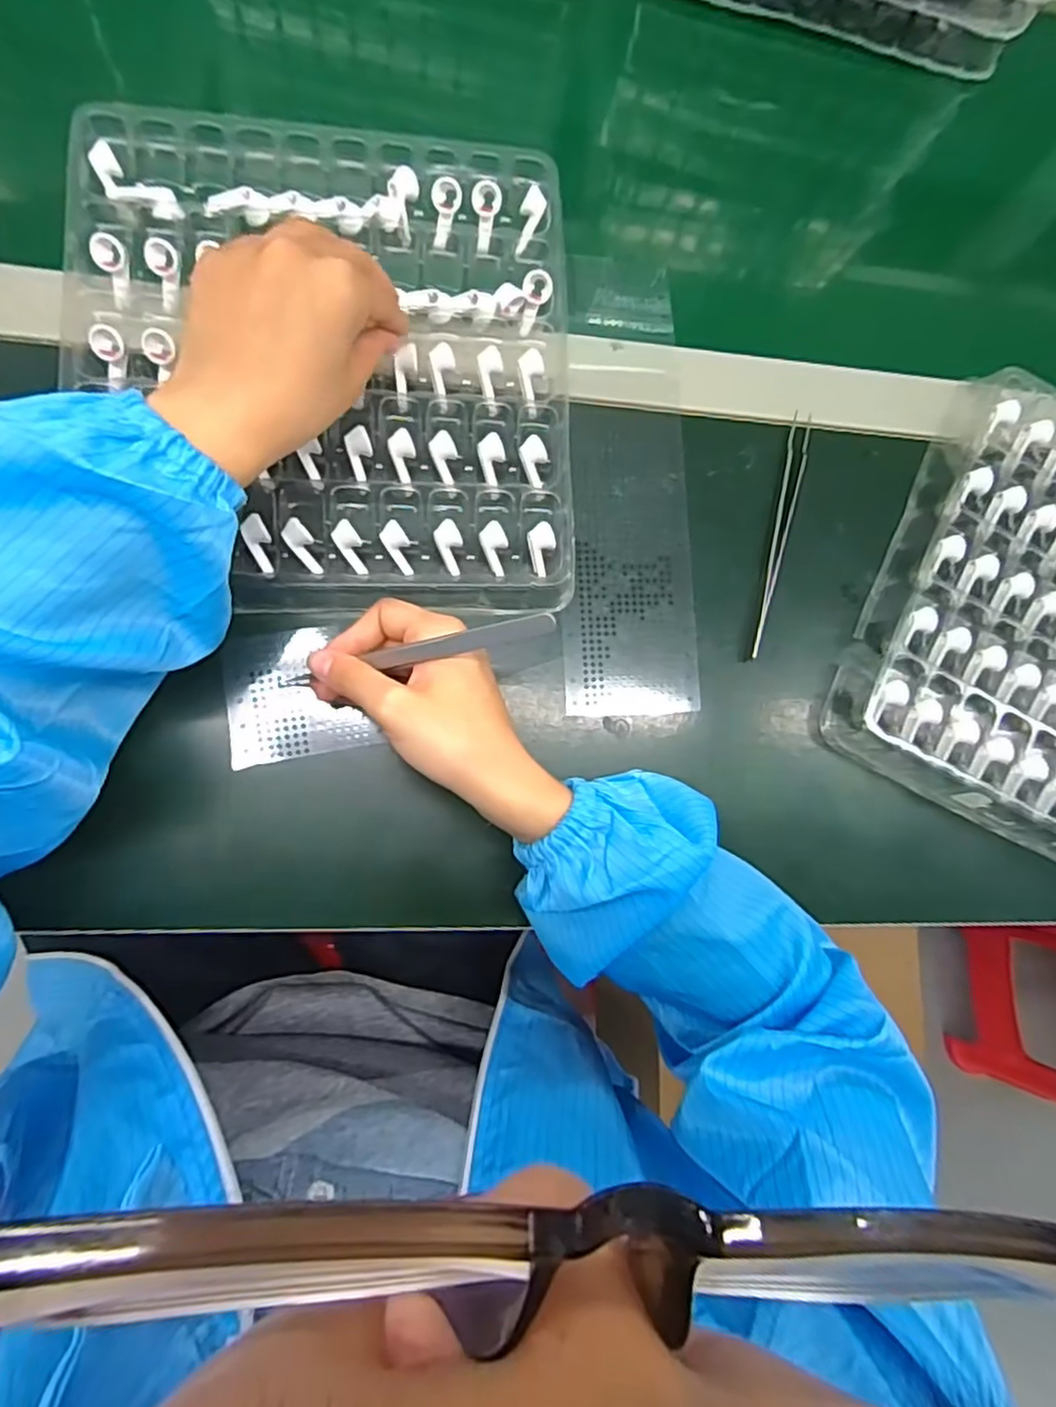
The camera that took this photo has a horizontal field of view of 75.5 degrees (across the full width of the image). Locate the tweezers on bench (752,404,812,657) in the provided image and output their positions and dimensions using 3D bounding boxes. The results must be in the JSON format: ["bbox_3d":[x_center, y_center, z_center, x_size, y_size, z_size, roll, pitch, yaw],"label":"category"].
[{"bbox_3d":[0.149,-0.103,0.404,0.011,0.008,0.154,16,81,-7],"label":"tweezers on bench"}]

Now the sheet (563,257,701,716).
[{"bbox_3d":[0.057,-0.130,0.399,0.073,0.005,0.269,0,84,-9],"label":"sheet"}]

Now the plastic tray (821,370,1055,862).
[{"bbox_3d":[0.338,-0.040,0.412,0.249,0.028,0.254,26,80,-5],"label":"plastic tray"}]

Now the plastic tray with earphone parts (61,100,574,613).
[{"bbox_3d":[-0.102,-0.178,0.365,0.252,0.032,0.251,0,84,-7],"label":"plastic tray with earphone parts"}]

